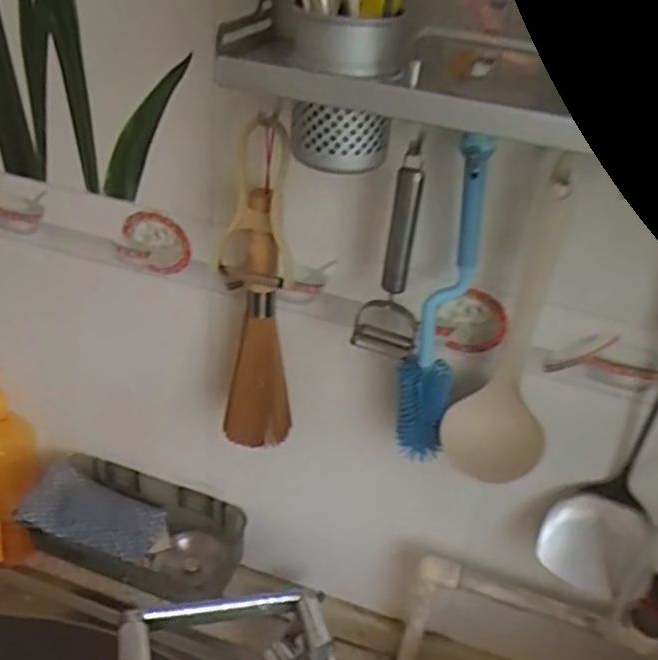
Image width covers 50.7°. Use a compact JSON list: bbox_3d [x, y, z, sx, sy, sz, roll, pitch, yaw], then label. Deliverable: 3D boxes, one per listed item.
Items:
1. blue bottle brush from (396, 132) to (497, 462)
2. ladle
[{"bbox_3d":[0.092,-0.013,0.566,0.043,0.295,0.040,13,33,10],"label":"blue bottle brush"},{"bbox_3d":[0.155,0.009,0.564,0.082,0.272,0.045,16,33,15],"label":"ladle"}]

